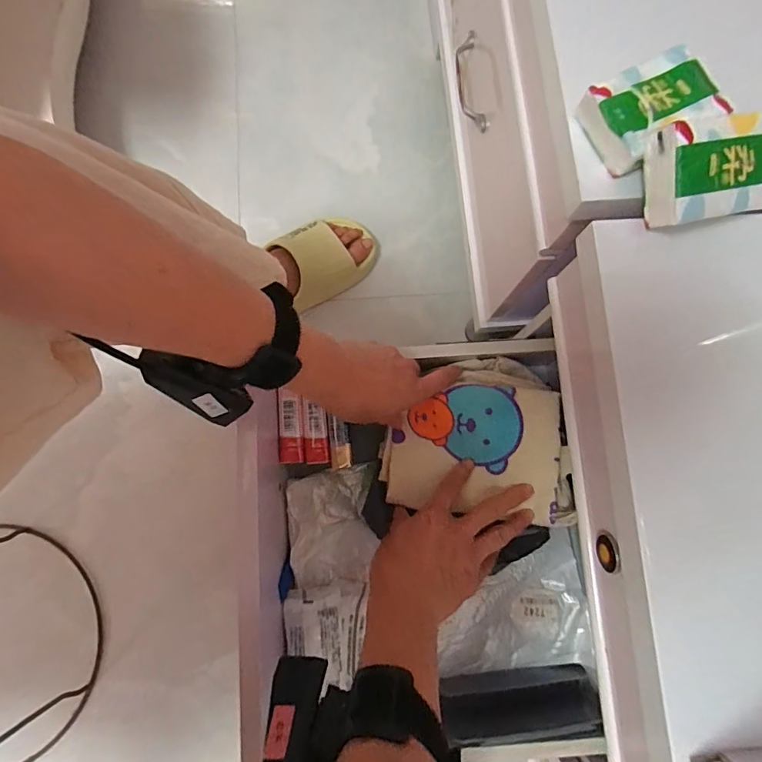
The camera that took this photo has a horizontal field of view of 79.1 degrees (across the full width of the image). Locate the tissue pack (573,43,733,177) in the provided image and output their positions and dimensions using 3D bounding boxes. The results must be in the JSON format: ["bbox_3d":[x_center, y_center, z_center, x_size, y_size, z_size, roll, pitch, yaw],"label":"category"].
[{"bbox_3d":[0.169,-0.168,0.288,0.078,0.026,0.052,-26,80,-6],"label":"tissue pack"}]

